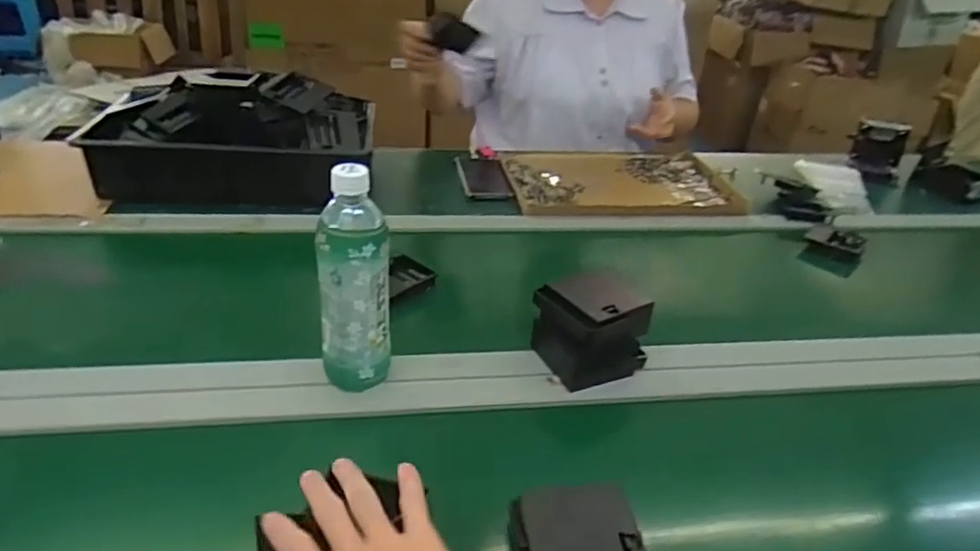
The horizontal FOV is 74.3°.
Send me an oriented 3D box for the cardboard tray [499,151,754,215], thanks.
[{"bbox_3d":[0.228,-0.175,1.152,0.402,0.027,0.249,-2,32,-13],"label":"cardboard tray"}]

